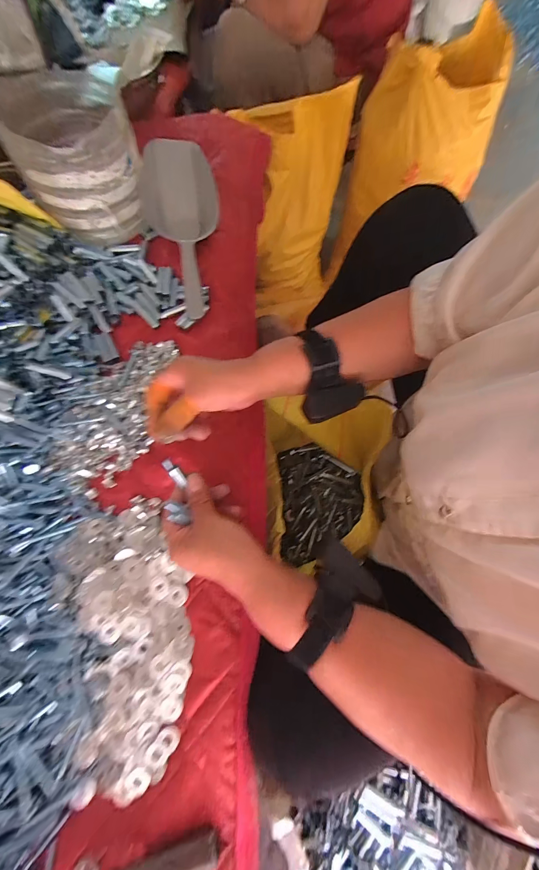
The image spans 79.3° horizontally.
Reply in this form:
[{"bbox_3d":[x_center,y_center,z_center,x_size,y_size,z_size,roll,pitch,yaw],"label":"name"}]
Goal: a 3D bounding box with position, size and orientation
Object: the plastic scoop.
[{"bbox_3d":[-0.126,-0.311,0.483,0.109,0.061,0.281,-11,73,-2],"label":"plastic scoop"}]

